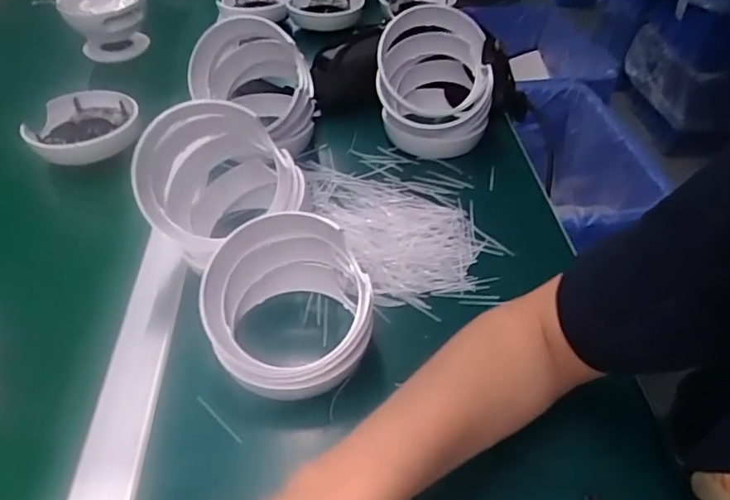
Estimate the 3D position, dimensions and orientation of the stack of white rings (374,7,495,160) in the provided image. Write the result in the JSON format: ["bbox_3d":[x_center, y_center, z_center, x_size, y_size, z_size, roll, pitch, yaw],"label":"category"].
[{"bbox_3d":[0.077,-0.188,0.612,0.117,0.133,0.125,2,43,6],"label":"stack of white rings"}]

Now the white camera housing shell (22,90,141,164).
[{"bbox_3d":[-0.313,-0.136,0.623,0.114,0.038,0.114,-10,43,-8],"label":"white camera housing shell"}]

